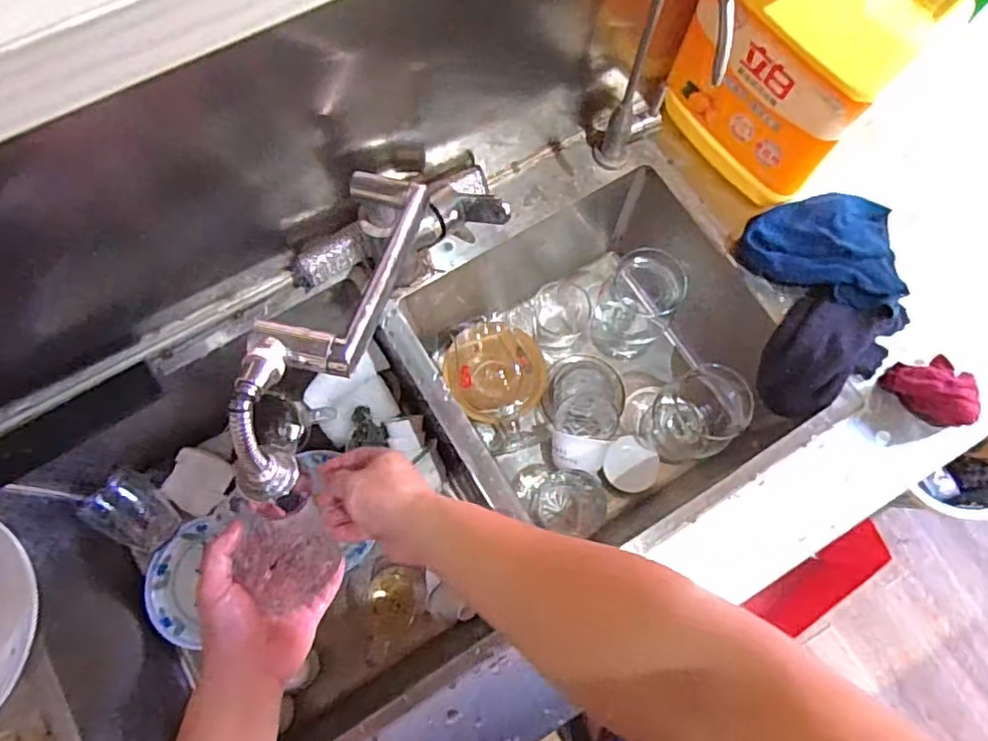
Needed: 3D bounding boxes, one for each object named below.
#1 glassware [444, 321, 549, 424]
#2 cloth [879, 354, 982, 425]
[{"bbox_3d":[0.006,0.002,0.760,0.125,0.074,0.118,0,74,-1],"label":"glassware"},{"bbox_3d":[0.431,0.017,0.599,0.056,0.032,0.079,-40,78,-11],"label":"cloth"}]

